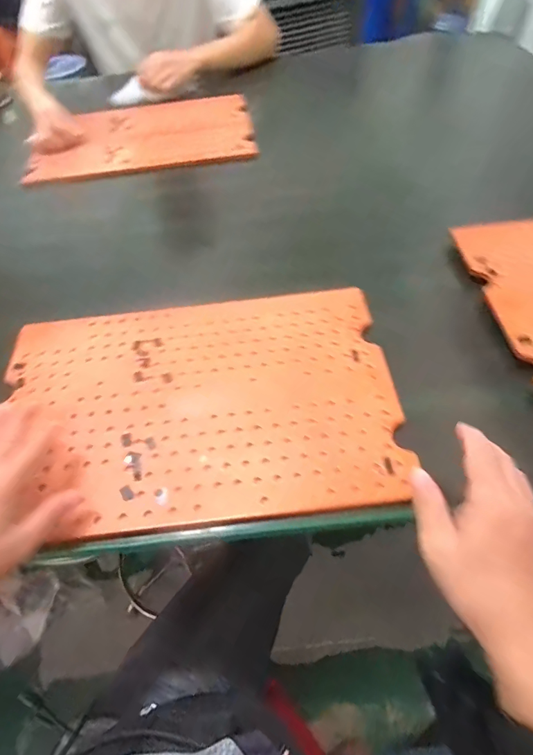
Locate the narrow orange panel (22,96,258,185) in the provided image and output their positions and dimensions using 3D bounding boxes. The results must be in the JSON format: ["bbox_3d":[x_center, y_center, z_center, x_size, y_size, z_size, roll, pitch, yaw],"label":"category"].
[{"bbox_3d":[-0.250,-0.497,0.869,0.433,0.024,0.306,-8,53,-3],"label":"narrow orange panel"}]

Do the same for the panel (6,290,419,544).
[{"bbox_3d":[-0.074,0.021,0.461,0.407,0.008,0.281,-6,53,-1],"label":"panel"}]

